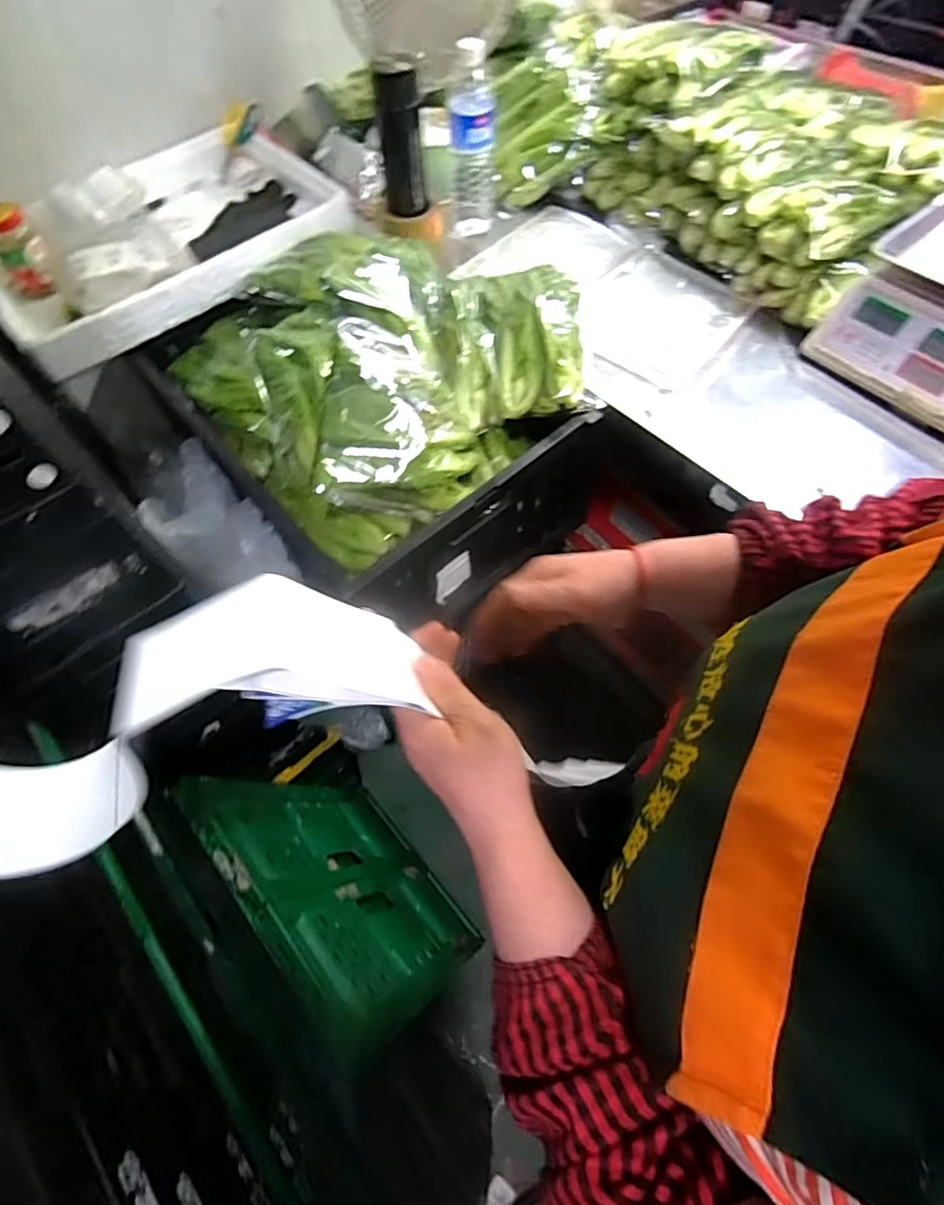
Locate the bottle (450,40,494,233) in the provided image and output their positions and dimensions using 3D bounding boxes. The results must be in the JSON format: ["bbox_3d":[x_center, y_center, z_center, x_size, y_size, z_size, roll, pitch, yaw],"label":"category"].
[{"bbox_3d":[-0.005,-0.691,0.871,0.073,0.224,0.078,-6,60,0],"label":"bottle"}]

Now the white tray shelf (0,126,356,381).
[{"bbox_3d":[-0.484,-0.571,0.898,0.514,0.083,0.352,-38,65,-17],"label":"white tray shelf"}]

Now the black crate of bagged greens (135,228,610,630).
[{"bbox_3d":[-0.137,-0.308,0.836,0.441,0.288,0.570,-38,65,-17],"label":"black crate of bagged greens"}]

